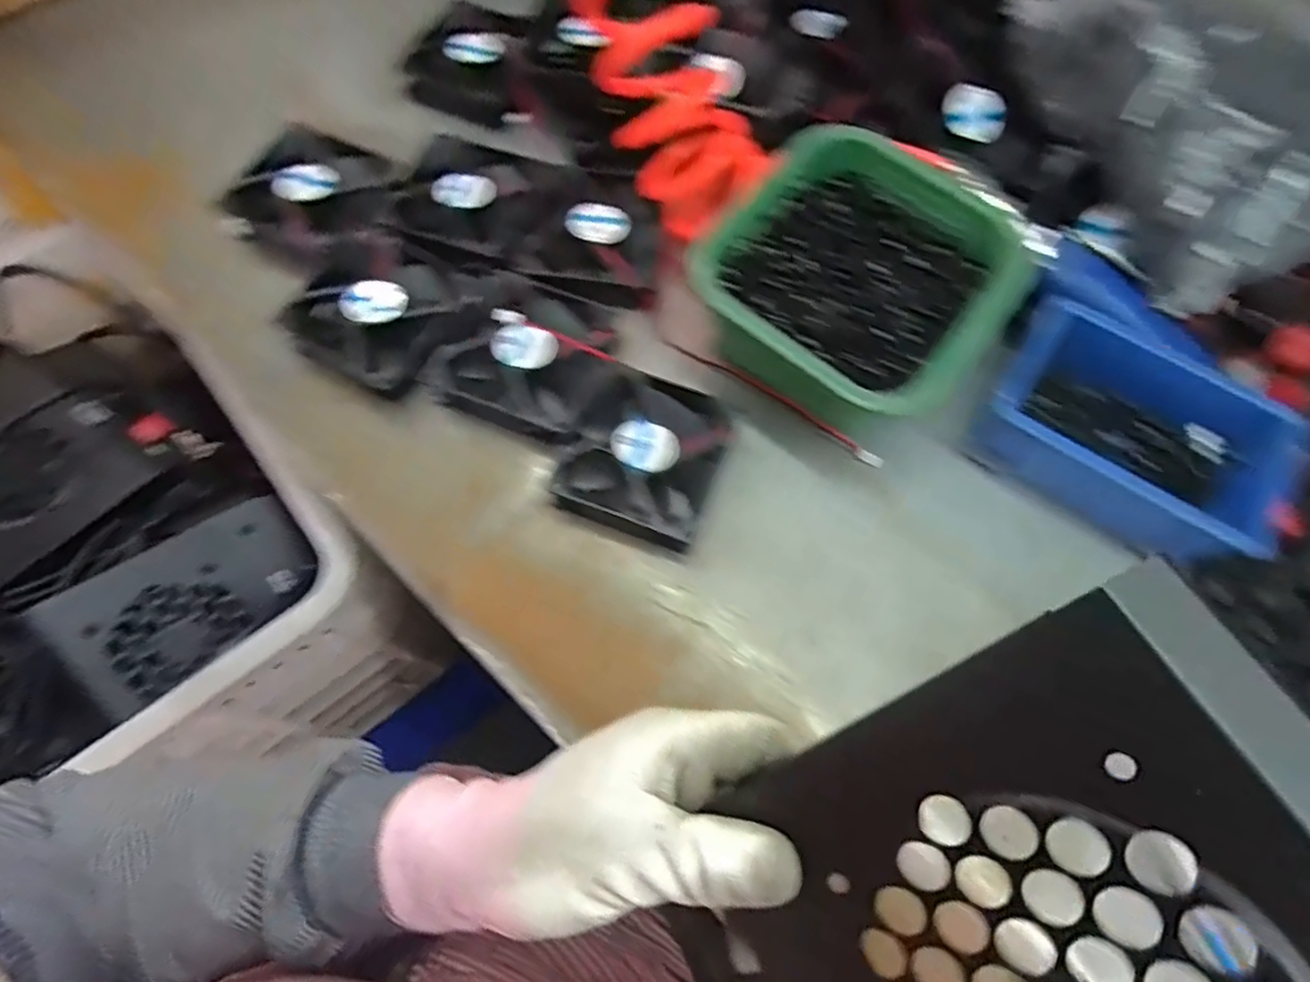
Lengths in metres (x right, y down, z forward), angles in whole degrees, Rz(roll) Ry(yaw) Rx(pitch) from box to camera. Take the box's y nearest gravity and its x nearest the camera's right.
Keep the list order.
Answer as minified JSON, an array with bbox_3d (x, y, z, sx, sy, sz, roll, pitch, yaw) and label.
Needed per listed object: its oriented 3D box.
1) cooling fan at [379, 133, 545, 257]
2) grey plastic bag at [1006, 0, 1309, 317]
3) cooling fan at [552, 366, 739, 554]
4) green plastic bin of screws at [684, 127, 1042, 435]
[{"bbox_3d":[-0.129,-0.204,0.459,0.089,0.018,0.089,17,68,5],"label":"cooling fan"},{"bbox_3d":[0.345,-0.230,0.399,0.184,0.093,0.211,-22,70,-10],"label":"grey plastic bag"},{"bbox_3d":[-0.006,-0.025,0.393,0.092,0.031,0.102,23,69,8],"label":"cooling fan"},{"bbox_3d":[0.125,-0.125,0.412,0.158,0.071,0.175,37,71,13],"label":"green plastic bin of screws"}]

